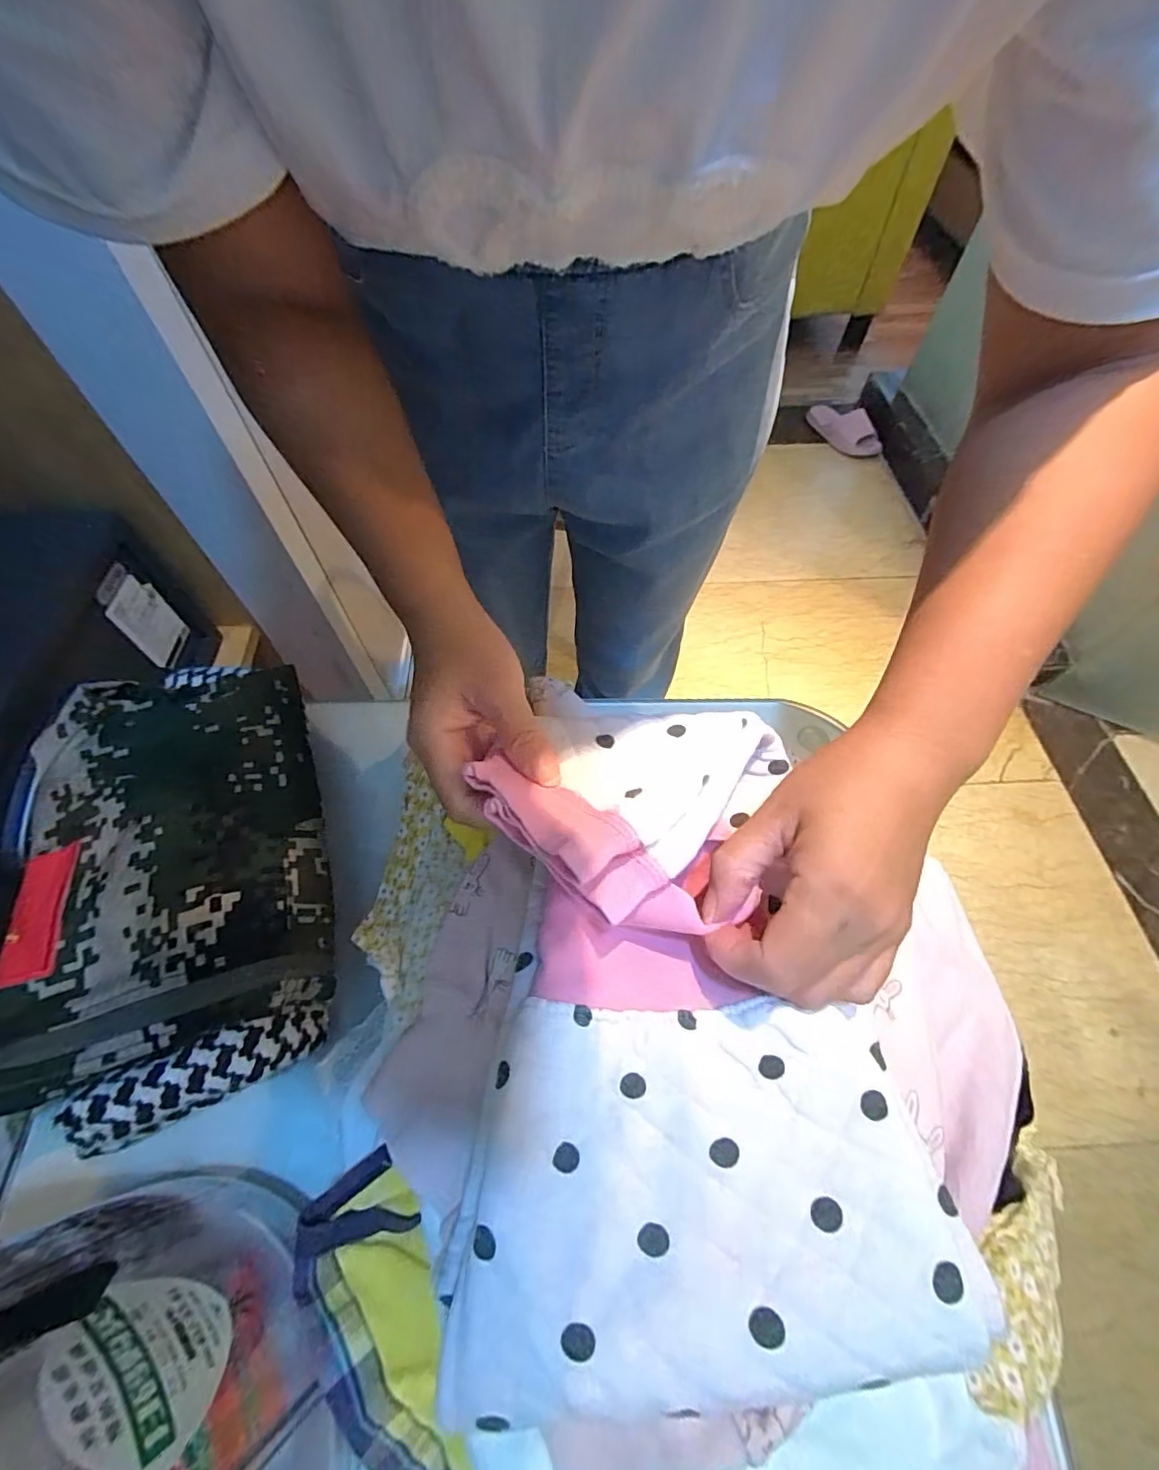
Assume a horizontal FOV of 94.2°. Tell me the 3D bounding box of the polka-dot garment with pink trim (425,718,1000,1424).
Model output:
[{"bbox_3d":[0.042,0.095,0.231,0.185,0.057,0.258,-5,60,-3],"label":"polka-dot garment with pink trim"}]

